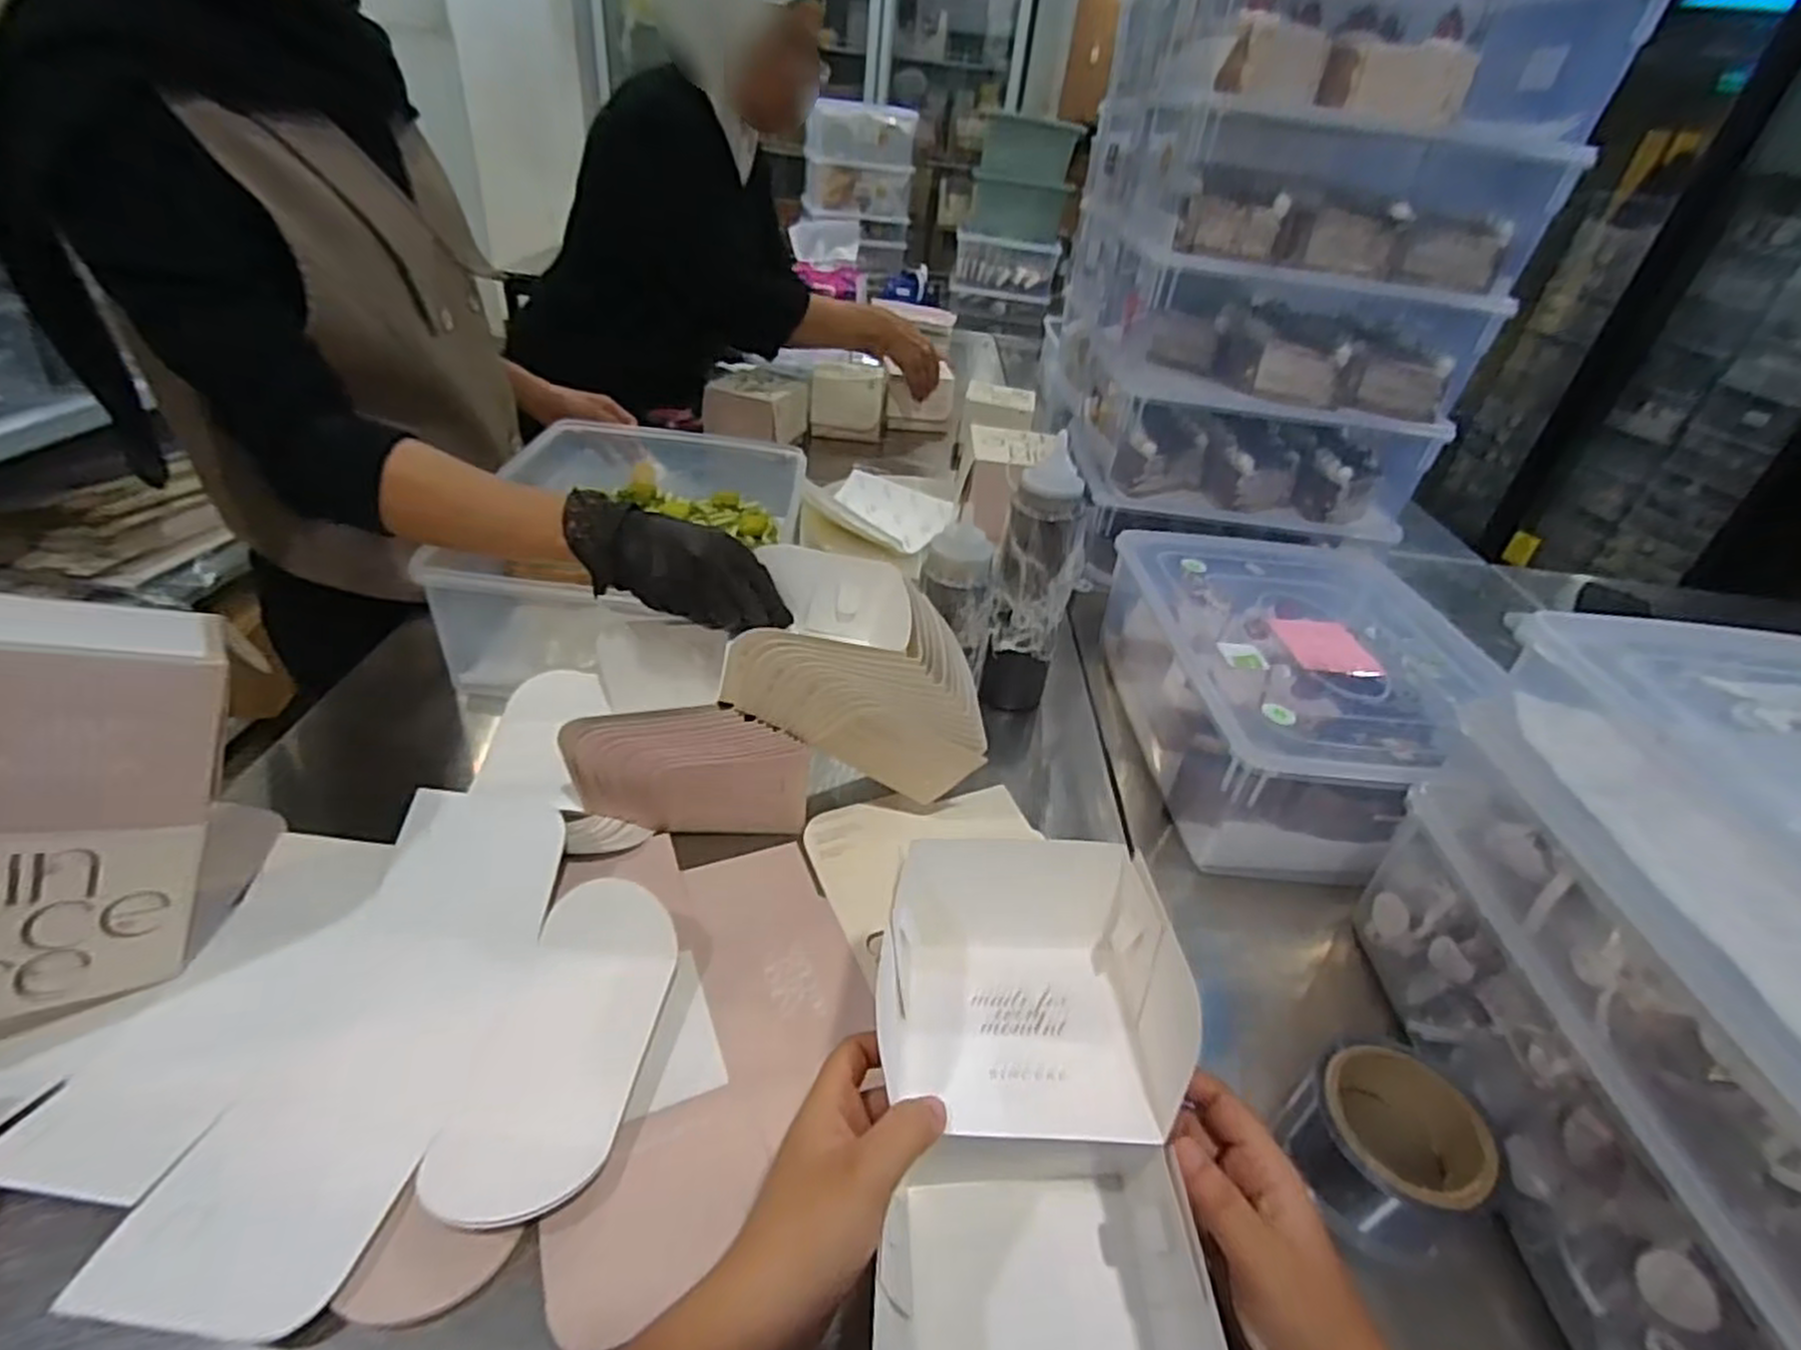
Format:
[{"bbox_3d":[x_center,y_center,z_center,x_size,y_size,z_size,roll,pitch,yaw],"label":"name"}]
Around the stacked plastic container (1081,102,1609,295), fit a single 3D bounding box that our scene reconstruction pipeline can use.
[{"bbox_3d":[0.426,-0.579,0.931,0.364,0.117,0.541,8,36,0],"label":"stacked plastic container"}]

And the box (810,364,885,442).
[{"bbox_3d":[-0.080,-0.448,1.299,0.109,0.087,0.107,3,36,-7],"label":"box"}]

